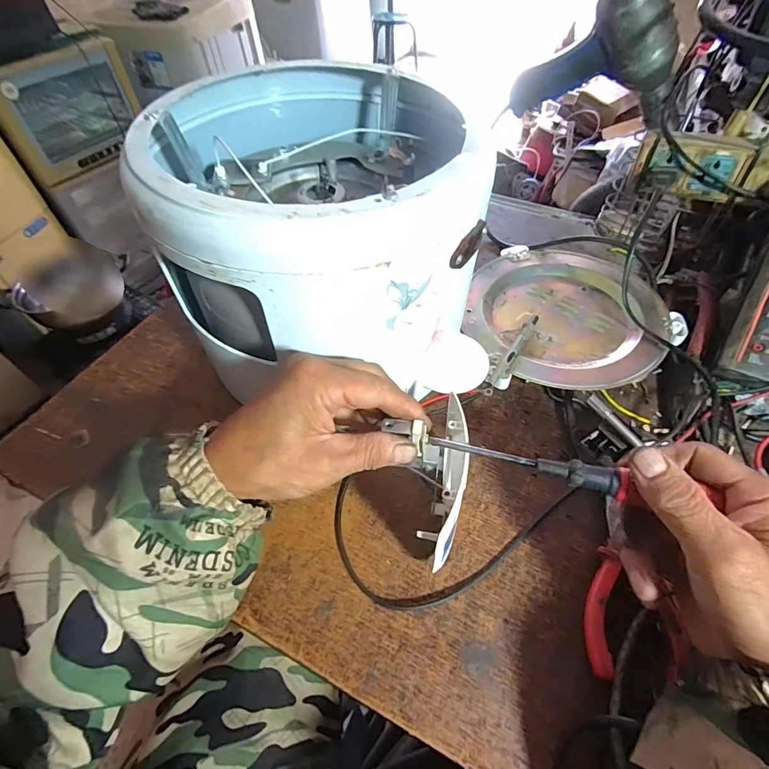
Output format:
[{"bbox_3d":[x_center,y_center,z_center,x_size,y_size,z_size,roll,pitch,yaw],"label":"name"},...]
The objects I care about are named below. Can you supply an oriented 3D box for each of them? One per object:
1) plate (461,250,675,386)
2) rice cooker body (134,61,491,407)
[{"bbox_3d":[0.192,-0.076,0.449,0.198,0.032,0.199,-1,52,1],"label":"plate"},{"bbox_3d":[-0.049,-0.115,0.362,0.224,0.202,0.247,-20,54,-14],"label":"rice cooker body"}]

